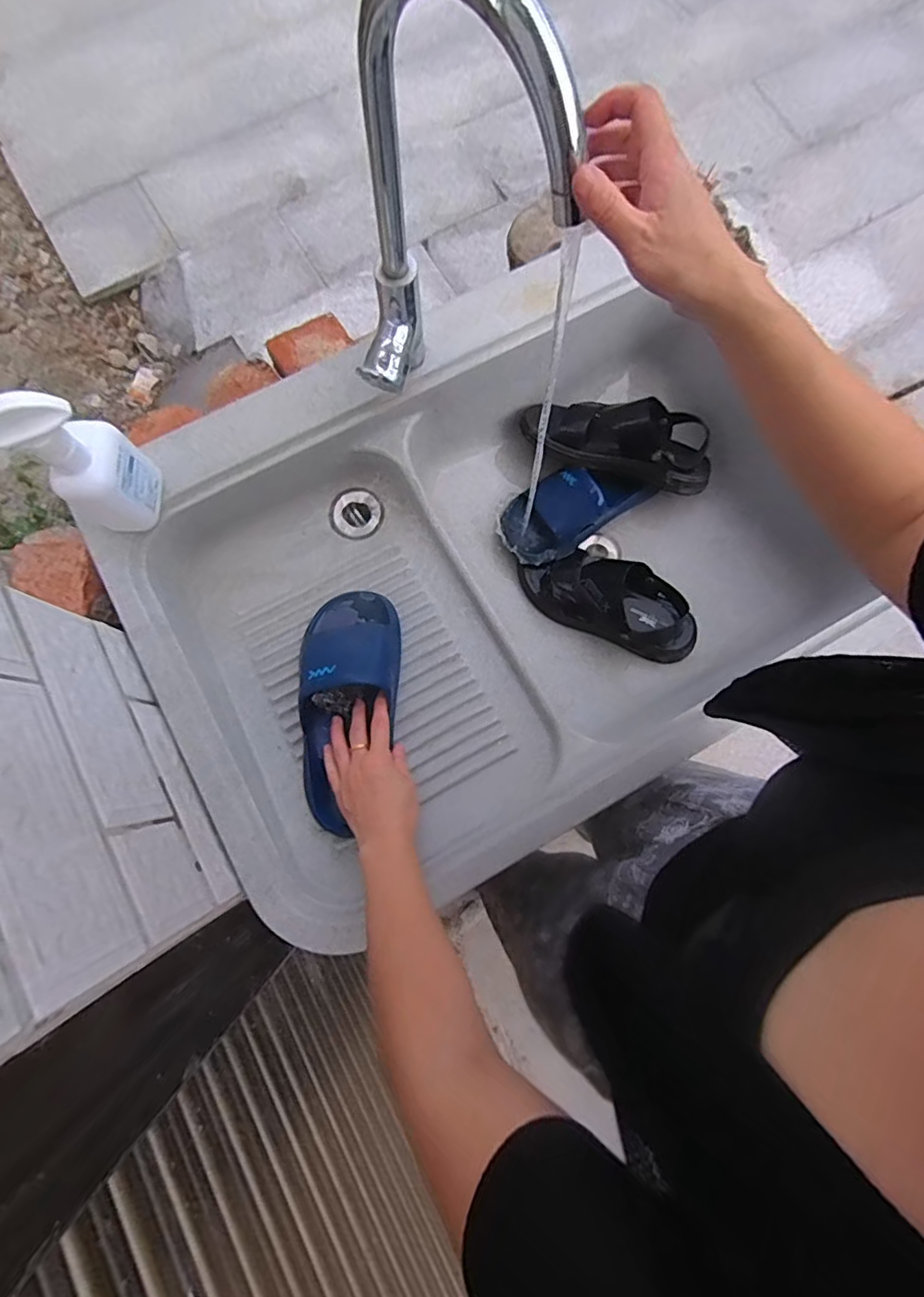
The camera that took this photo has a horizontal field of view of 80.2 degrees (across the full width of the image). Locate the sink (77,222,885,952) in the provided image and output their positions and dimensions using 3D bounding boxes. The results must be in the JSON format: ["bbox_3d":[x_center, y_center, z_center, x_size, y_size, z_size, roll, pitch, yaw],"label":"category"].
[{"bbox_3d":[0.037,-0.085,0.675,0.747,0.218,0.535,-31,81,-7],"label":"sink"}]

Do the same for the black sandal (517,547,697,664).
[{"bbox_3d":[0.200,-0.068,0.737,0.245,0.063,0.100,29,79,5],"label":"black sandal"}]

